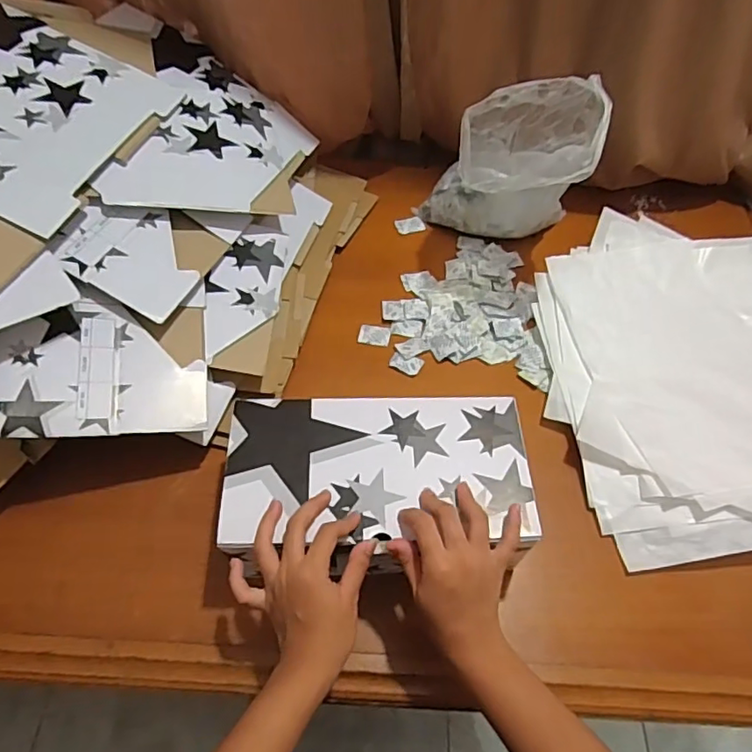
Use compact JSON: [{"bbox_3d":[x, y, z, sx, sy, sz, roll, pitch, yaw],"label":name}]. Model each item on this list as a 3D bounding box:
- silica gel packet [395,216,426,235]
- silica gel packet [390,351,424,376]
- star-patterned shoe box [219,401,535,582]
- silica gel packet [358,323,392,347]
[{"bbox_3d":[0.052,-0.227,0.851,0.043,0.005,0.029,-10,58,-11],"label":"silica gel packet"},{"bbox_3d":[0.038,-0.017,0.709,0.040,0.004,0.026,26,58,13],"label":"silica gel packet"},{"bbox_3d":[0.001,0.104,0.557,0.277,0.085,0.152,-3,56,-5],"label":"star-patterned shoe box"},{"bbox_3d":[-0.002,-0.053,0.735,0.040,0.004,0.032,10,56,2],"label":"silica gel packet"}]

